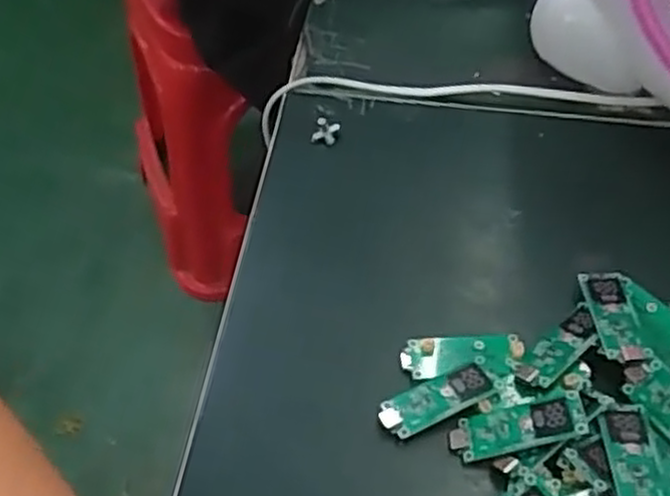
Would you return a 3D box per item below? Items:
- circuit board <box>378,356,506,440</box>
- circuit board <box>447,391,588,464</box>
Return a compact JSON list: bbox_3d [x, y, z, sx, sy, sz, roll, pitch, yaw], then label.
[{"bbox_3d":[0.044,0.059,0.309,0.054,0.005,0.017,-21,56,-14],"label":"circuit board"},{"bbox_3d":[0.069,0.069,0.296,0.051,0.004,0.018,-18,51,17],"label":"circuit board"}]

